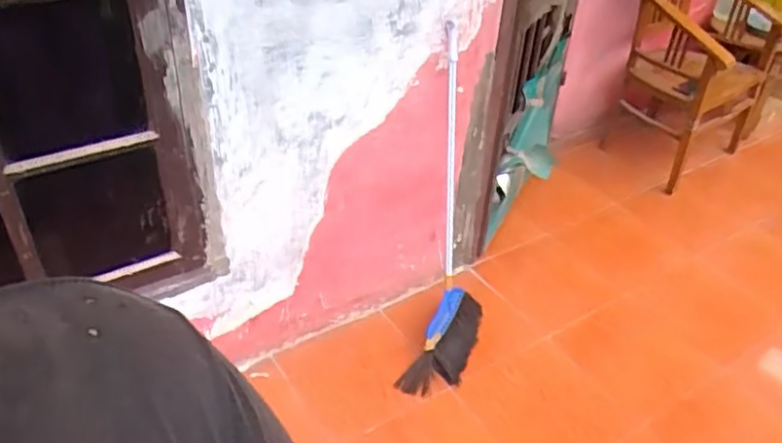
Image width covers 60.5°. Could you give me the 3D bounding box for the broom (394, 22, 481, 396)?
[{"bbox_3d":[0.179,0.027,1.814,0.194,0.922,0.437,11,38,10],"label":"broom"}]

